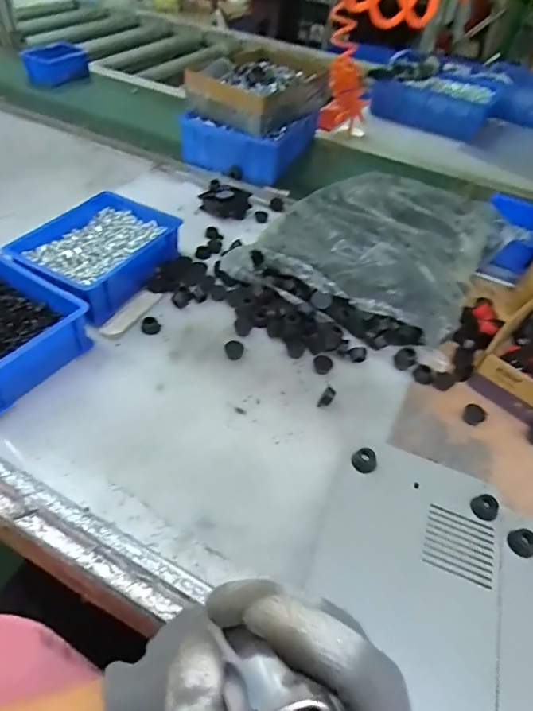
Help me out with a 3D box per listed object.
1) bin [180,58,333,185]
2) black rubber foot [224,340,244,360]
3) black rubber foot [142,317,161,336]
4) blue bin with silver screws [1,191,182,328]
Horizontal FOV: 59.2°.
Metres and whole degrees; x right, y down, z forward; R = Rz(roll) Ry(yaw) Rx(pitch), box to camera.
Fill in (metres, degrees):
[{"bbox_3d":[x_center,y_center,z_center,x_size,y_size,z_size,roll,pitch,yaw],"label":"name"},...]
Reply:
[{"bbox_3d":[-0.020,-0.483,0.955,0.203,0.159,0.244,21,47,15],"label":"bin"},{"bbox_3d":[-0.039,-0.006,0.580,0.023,0.015,0.024,3,45,-3],"label":"black rubber foot"},{"bbox_3d":[-0.147,-0.038,0.597,0.023,0.011,0.025,-7,47,-13],"label":"black rubber foot"},{"bbox_3d":[-0.231,-0.142,0.658,0.160,0.067,0.199,25,48,18],"label":"blue bin with silver screws"}]

